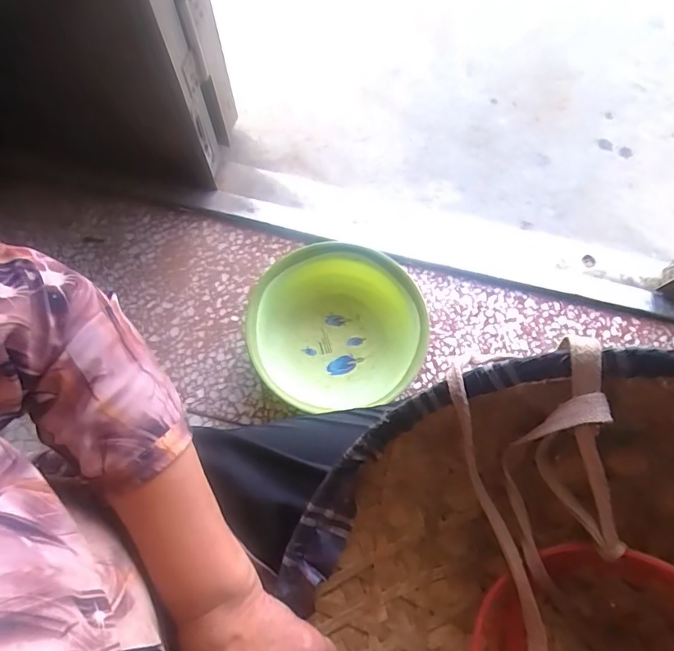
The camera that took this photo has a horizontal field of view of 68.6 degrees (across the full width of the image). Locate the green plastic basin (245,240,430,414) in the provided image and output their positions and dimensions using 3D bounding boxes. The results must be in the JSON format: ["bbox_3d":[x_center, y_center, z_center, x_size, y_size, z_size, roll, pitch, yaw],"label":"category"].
[{"bbox_3d":[0.007,0.006,0.800,0.274,0.119,0.241,4,72,-2],"label":"green plastic basin"}]

